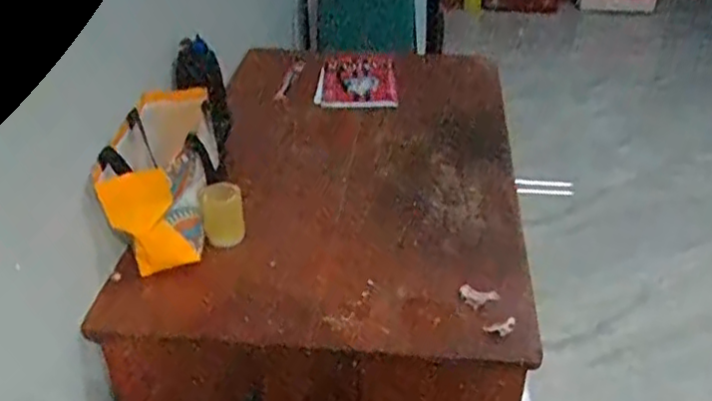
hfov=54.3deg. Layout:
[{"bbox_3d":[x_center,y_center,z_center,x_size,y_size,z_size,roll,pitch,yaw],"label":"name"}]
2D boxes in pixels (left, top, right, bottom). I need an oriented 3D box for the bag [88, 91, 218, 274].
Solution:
[{"bbox_3d":[-0.319,-0.041,1.152,0.167,0.176,0.261,-4,35,-5],"label":"bag"}]

